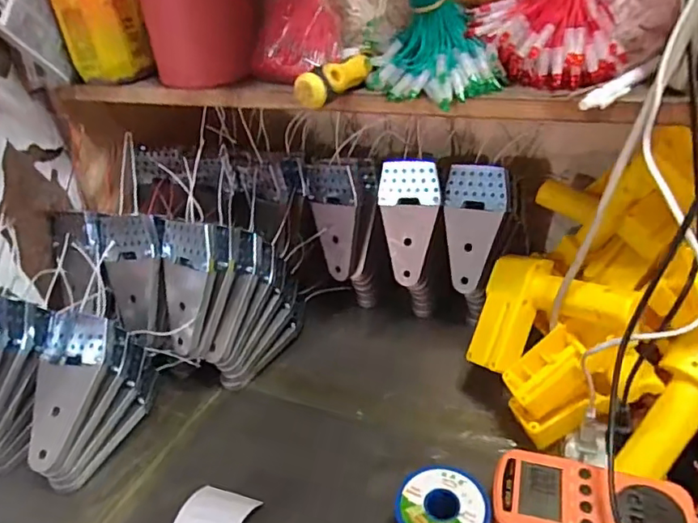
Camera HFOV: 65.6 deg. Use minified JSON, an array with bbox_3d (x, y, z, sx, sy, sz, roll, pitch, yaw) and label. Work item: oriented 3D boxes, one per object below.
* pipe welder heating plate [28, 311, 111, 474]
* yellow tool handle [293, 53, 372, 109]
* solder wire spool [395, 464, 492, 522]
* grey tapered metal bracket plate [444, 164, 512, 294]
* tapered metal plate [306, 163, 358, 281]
[{"bbox_3d":[-0.263,0.115,0.503,0.068,0.016,0.146,-4,65,15],"label":"pipe welder heating plate"},{"bbox_3d":[-0.009,-0.140,0.416,0.024,0.025,0.068,21,41,36],"label":"yellow tool handle"},{"bbox_3d":[0.070,0.198,0.404,0.063,0.061,0.060,-3,31,2],"label":"solder wire spool"},{"bbox_3d":[0.134,-0.036,0.590,0.066,0.135,0.010,11,11,23],"label":"grey tapered metal bracket plate"},{"bbox_3d":[-0.016,-0.045,0.616,0.064,0.133,0.012,9,21,39],"label":"tapered metal plate"}]

